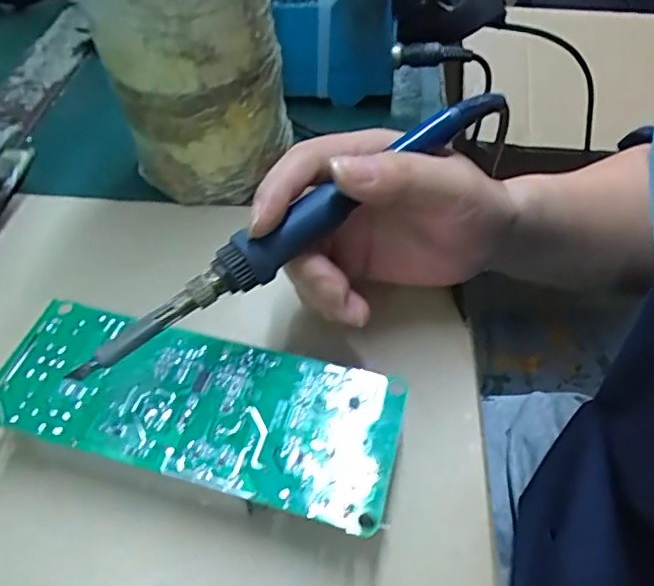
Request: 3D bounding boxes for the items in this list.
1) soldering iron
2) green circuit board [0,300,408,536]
[{"bbox_3d":[-0.009,-0.030,0.227,0.206,0.017,0.015,-36,58,-12],"label":"soldering iron"},{"bbox_3d":[-0.054,0.051,0.239,0.165,0.030,0.060,12,52,10],"label":"green circuit board"}]

